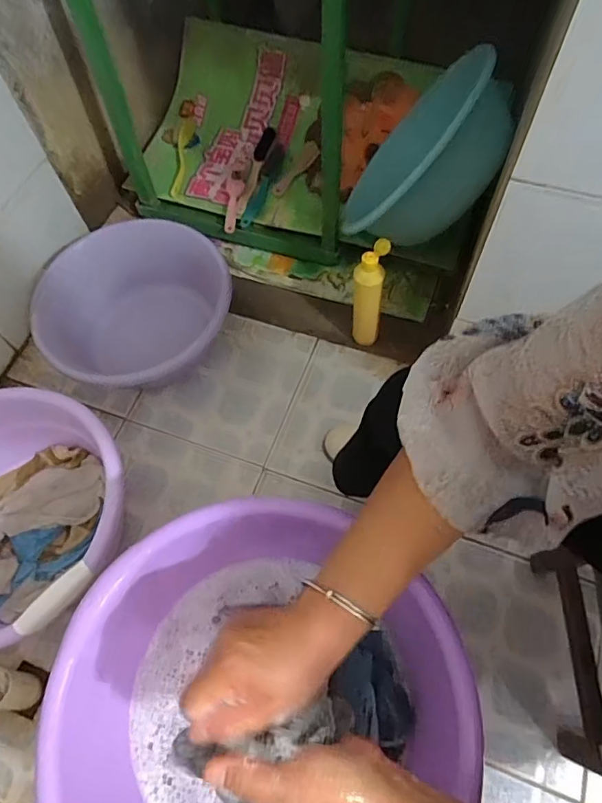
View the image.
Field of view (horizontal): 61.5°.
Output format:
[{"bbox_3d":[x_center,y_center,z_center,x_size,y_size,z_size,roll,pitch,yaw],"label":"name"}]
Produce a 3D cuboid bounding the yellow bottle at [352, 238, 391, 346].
[{"bbox_3d":[0.120,-0.184,0.913,0.055,0.229,0.051,3,63,4],"label":"yellow bottle"}]

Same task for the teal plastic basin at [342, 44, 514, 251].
[{"bbox_3d":[0.252,-0.448,0.945,0.176,0.361,0.333,34,56,-21],"label":"teal plastic basin"}]

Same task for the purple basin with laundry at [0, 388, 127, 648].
[{"bbox_3d":[-0.457,0.190,0.812,0.377,0.173,0.370,-1,62,2],"label":"purple basin with laundry"}]

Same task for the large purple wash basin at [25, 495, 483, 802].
[{"bbox_3d":[-0.039,0.288,0.478,0.355,0.123,0.355,-1,62,2],"label":"large purple wash basin"}]

